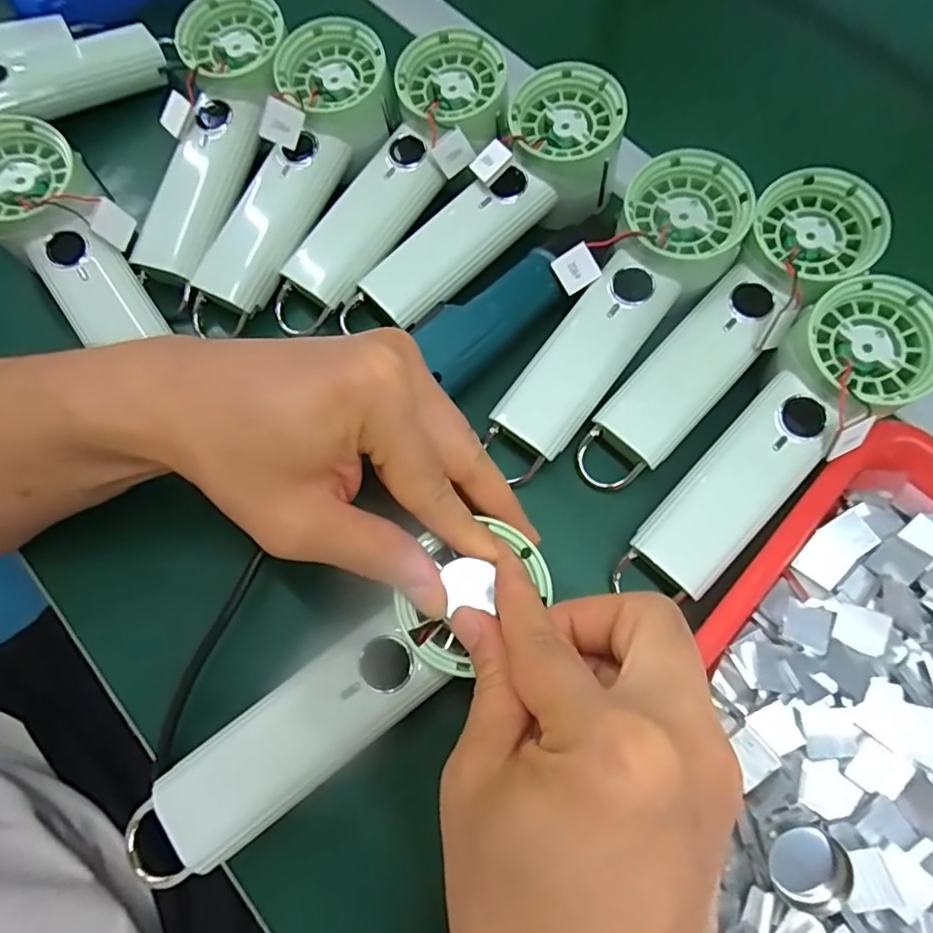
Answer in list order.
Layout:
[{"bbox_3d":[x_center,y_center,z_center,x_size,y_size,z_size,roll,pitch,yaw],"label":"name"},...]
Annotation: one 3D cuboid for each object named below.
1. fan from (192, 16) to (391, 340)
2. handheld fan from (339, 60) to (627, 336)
[{"bbox_3d":[-0.099,-0.166,0.323,0.060,0.040,0.181,24,86,10],"label":"fan"},{"bbox_3d":[0.015,-0.143,0.327,0.178,0.045,0.058,-43,74,1],"label":"handheld fan"}]

